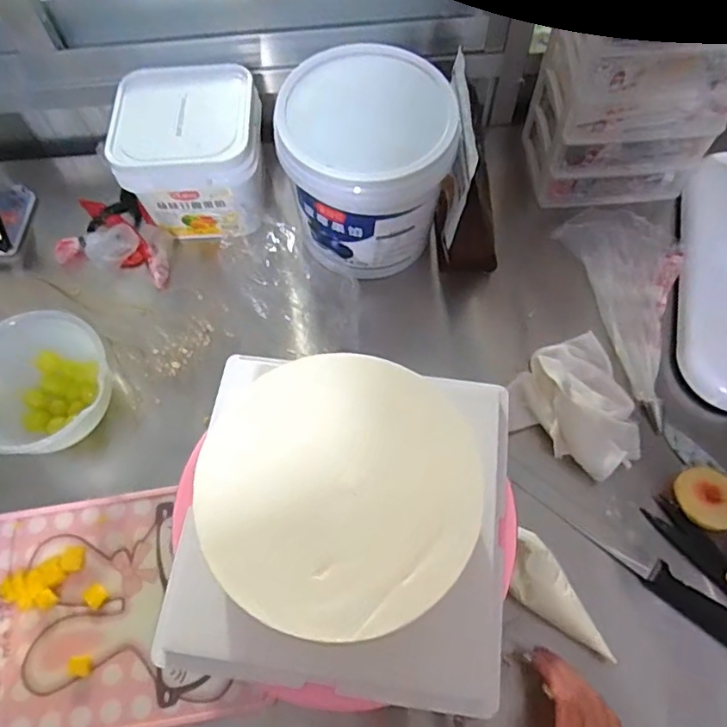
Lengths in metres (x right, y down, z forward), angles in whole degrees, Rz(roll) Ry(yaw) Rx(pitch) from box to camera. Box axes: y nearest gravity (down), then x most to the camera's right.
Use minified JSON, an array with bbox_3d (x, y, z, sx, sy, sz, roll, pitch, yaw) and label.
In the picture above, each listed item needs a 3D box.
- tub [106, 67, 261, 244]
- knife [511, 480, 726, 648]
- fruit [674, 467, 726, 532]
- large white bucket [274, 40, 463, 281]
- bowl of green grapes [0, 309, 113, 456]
[{"bbox_3d":[-0.218,-0.273,0.748,0.184,0.123,0.164,1,64,2],"label":"tub"},{"bbox_3d":[0.286,0.209,0.597,0.263,0.019,0.031,35,70,17],"label":"knife"},{"bbox_3d":[0.368,0.141,0.608,0.066,0.025,0.066,-1,64,1],"label":"fruit"},{"bbox_3d":[0.005,-0.236,0.689,0.181,0.184,0.170,-1,64,1],"label":"large white bucket"},{"bbox_3d":[-0.353,0.031,0.632,0.150,0.096,0.155,-1,64,1],"label":"bowl of green grapes"}]

